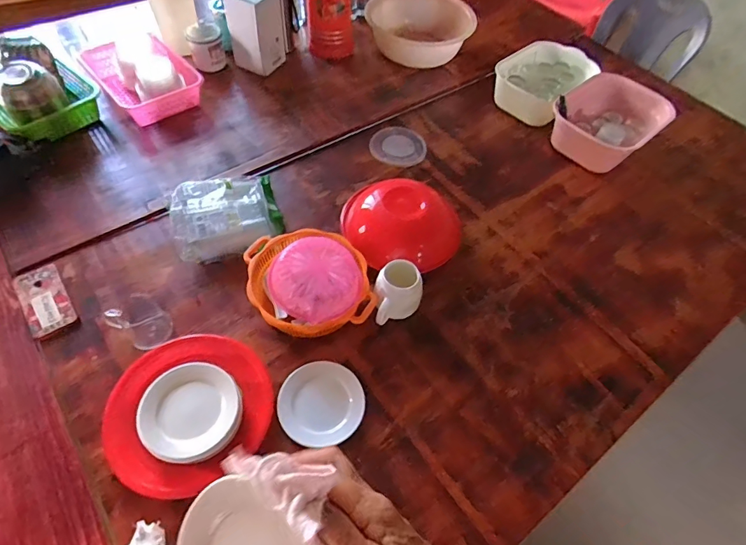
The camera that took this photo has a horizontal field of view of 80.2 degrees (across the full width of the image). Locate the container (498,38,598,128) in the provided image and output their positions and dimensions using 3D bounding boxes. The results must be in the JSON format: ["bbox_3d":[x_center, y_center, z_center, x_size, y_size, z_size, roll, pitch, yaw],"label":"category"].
[{"bbox_3d":[0.456,-0.525,1.220,0.220,0.119,0.222,-36,66,-25],"label":"container"}]

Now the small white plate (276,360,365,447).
[{"bbox_3d":[-0.085,0.215,0.738,0.139,0.031,0.138,-27,65,-17],"label":"small white plate"}]

